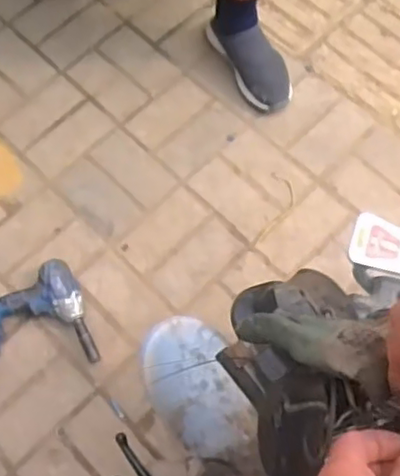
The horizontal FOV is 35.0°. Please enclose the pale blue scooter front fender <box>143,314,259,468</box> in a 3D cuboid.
[{"bbox_3d":[-0.004,0.176,0.739,0.098,0.044,0.184,-21,69,-6],"label":"pale blue scooter front fender"}]

